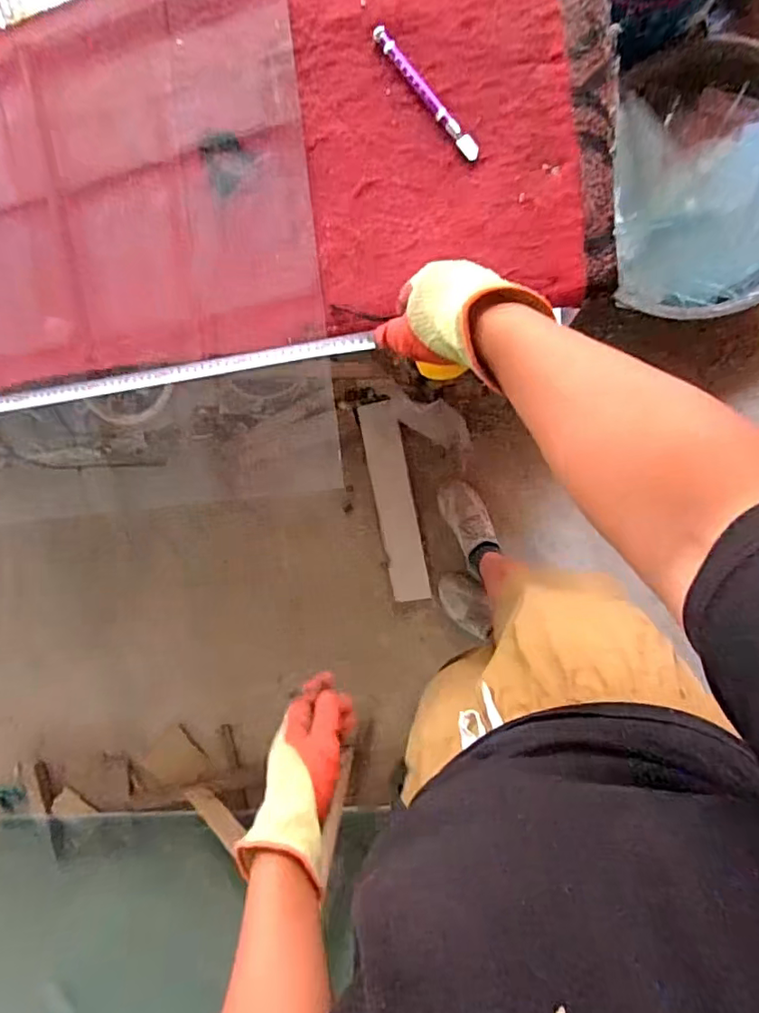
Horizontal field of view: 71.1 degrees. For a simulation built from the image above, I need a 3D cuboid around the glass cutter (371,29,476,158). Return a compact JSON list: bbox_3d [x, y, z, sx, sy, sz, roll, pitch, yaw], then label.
[{"bbox_3d":[0.047,-0.426,0.547,0.015,0.011,0.171,-37,88,11],"label":"glass cutter"}]

